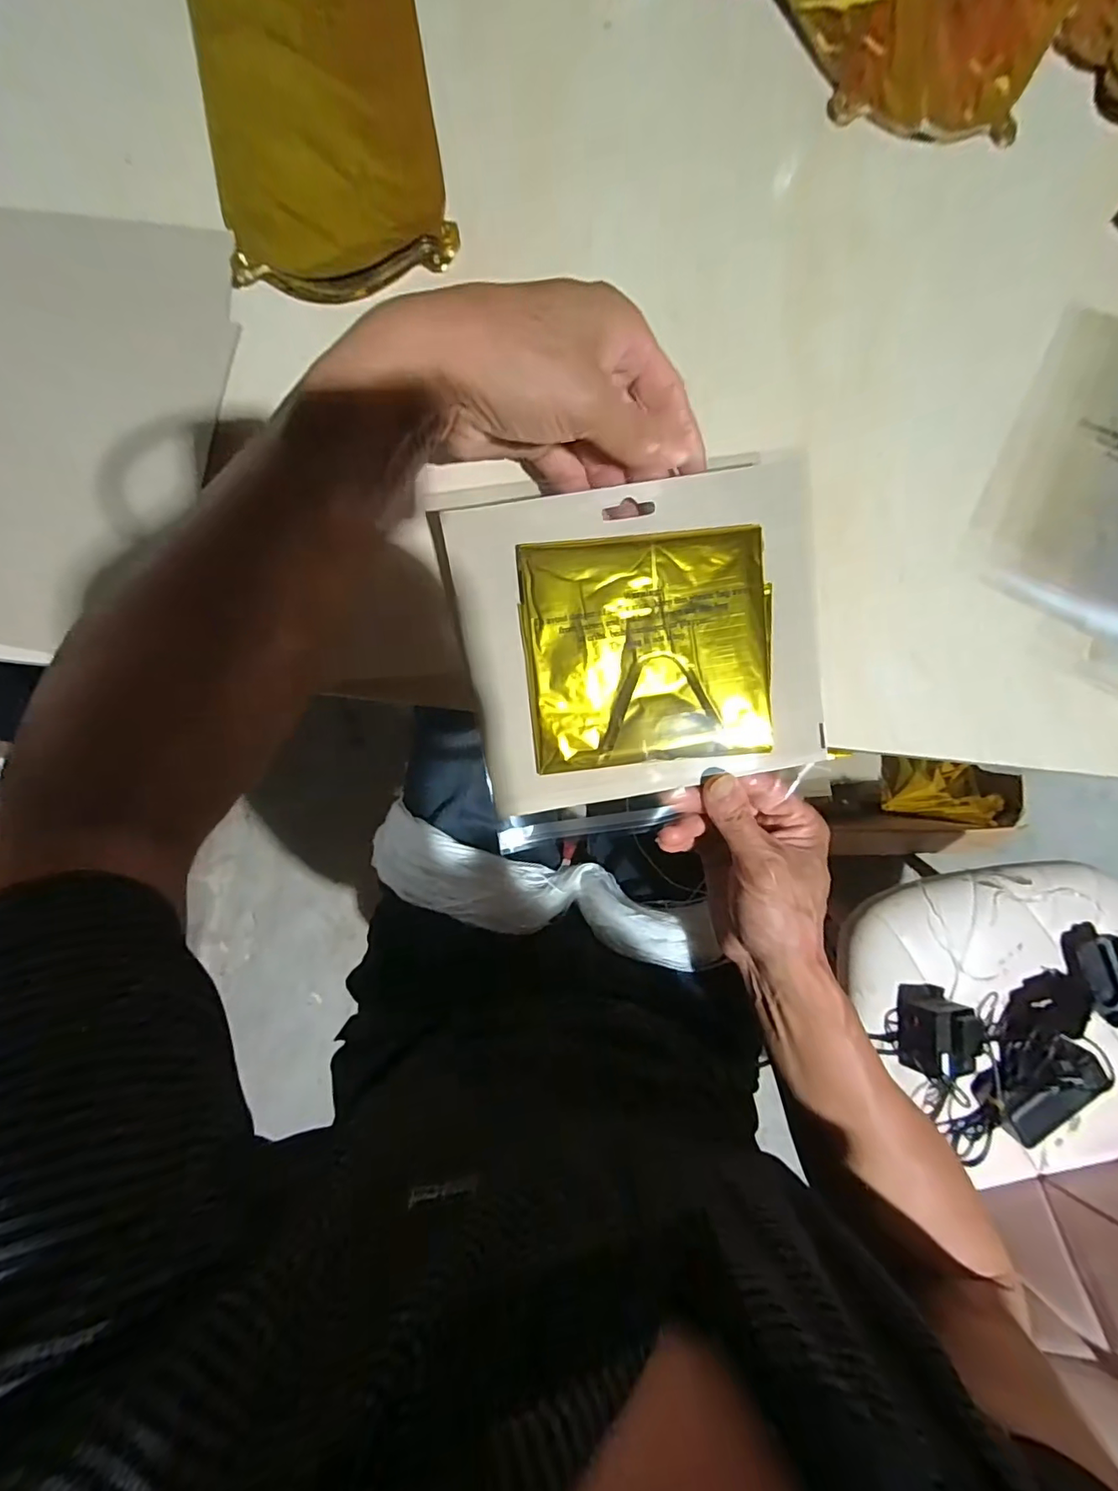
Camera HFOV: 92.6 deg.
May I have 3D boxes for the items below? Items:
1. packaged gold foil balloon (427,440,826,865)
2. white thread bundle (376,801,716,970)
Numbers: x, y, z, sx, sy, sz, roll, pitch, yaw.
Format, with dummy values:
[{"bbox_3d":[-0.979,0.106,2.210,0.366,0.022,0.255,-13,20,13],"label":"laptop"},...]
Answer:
[{"bbox_3d":[0.049,-0.049,0.293,0.195,0.019,0.189,-11,99,-3],"label":"packaged gold foil balloon"},{"bbox_3d":[-0.015,0.122,0.442,0.280,0.061,0.063,18,86,-4],"label":"white thread bundle"}]

